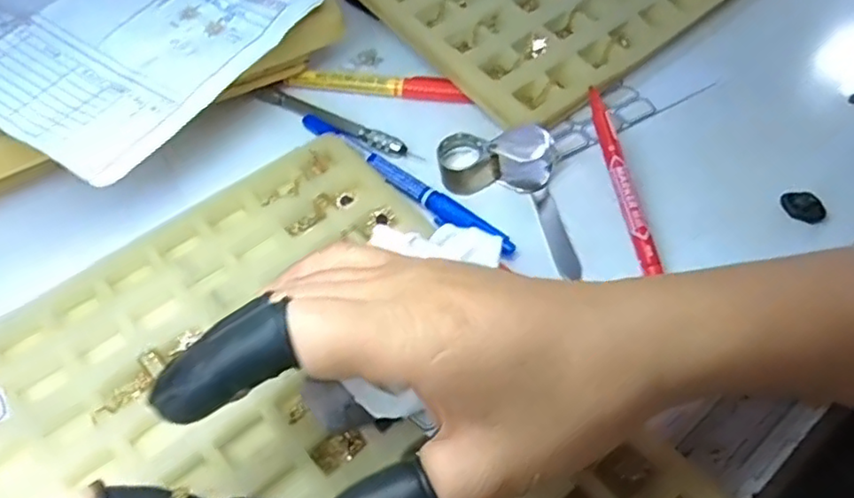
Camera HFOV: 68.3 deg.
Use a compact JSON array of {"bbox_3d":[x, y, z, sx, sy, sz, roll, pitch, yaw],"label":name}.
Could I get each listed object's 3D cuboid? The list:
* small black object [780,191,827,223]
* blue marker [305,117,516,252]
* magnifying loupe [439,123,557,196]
[{"bbox_3d":[0.183,-0.020,0.305,0.020,0.009,0.012,26,60,19],"label":"small black object"},{"bbox_3d":[-0.015,-0.036,0.322,0.140,0.007,0.013,35,57,22],"label":"blue marker"},{"bbox_3d":[0.037,-0.046,0.314,0.060,0.026,0.024,-7,55,-4],"label":"magnifying loupe"}]

